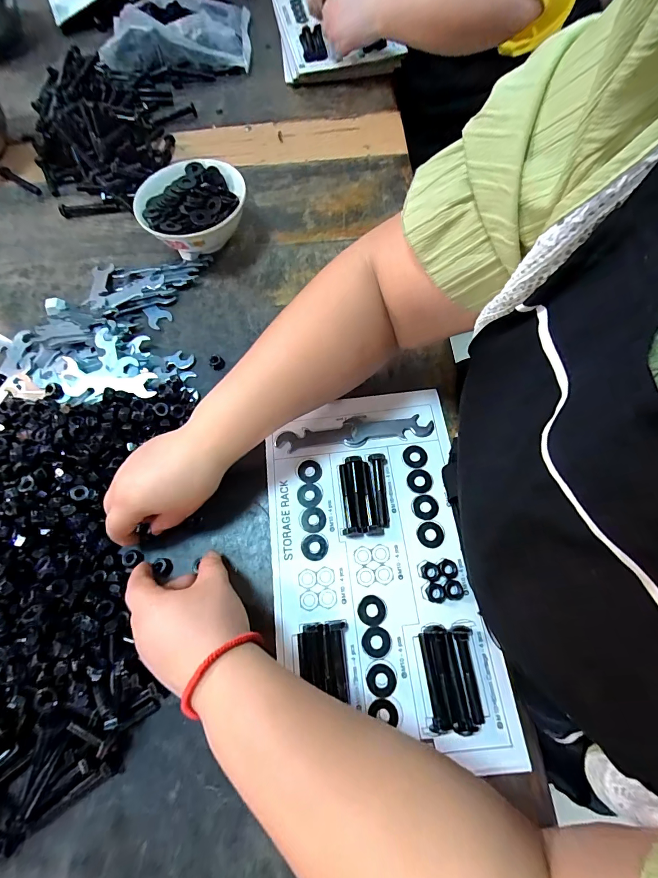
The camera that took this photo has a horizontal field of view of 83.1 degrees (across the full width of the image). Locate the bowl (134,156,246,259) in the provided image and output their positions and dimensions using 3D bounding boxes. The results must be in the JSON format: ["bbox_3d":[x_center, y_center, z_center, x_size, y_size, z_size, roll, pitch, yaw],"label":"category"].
[{"bbox_3d":[-0.176,-0.293,0.493,0.135,0.065,0.134,-1,67,2],"label":"bowl"}]

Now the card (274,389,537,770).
[{"bbox_3d":[0.040,0.105,0.348,0.187,0.018,0.318,-7,68,0],"label":"card"}]

